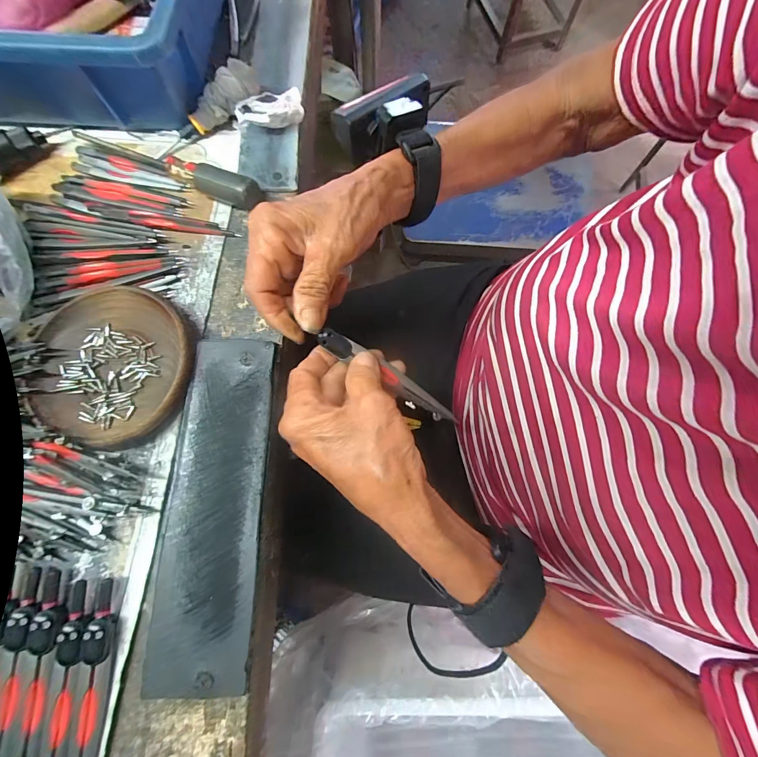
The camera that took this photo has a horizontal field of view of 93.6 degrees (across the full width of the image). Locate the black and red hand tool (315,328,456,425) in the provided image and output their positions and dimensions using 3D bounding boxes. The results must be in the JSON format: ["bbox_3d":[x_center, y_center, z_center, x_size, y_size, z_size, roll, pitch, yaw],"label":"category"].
[{"bbox_3d":[0.008,0.000,0.241,0.108,0.007,0.013,33,75,-13],"label":"black and red hand tool"}]

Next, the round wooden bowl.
[{"bbox_3d":[-0.186,-0.011,0.252,0.108,0.019,0.107,0,74,0],"label":"round wooden bowl"}]

